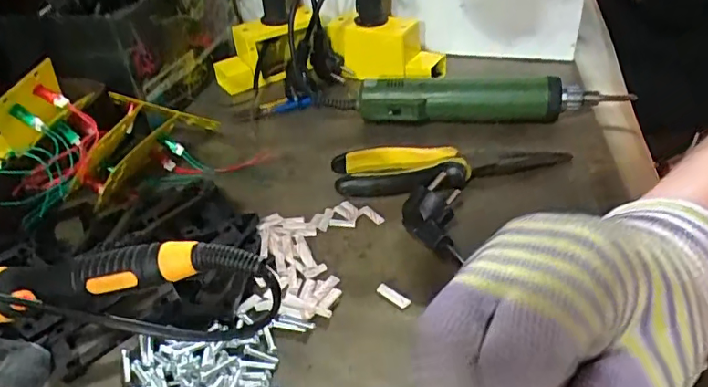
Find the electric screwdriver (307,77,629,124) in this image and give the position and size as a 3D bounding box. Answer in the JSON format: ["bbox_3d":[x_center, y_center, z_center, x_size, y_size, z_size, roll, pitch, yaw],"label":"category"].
[{"bbox_3d":[0.105,-0.090,0.495,0.285,0.036,0.036,2,37,9],"label":"electric screwdriver"}]

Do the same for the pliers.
[{"bbox_3d":[0.079,-0.022,0.426,0.189,0.020,0.046,-6,36,-2],"label":"pliers"}]

